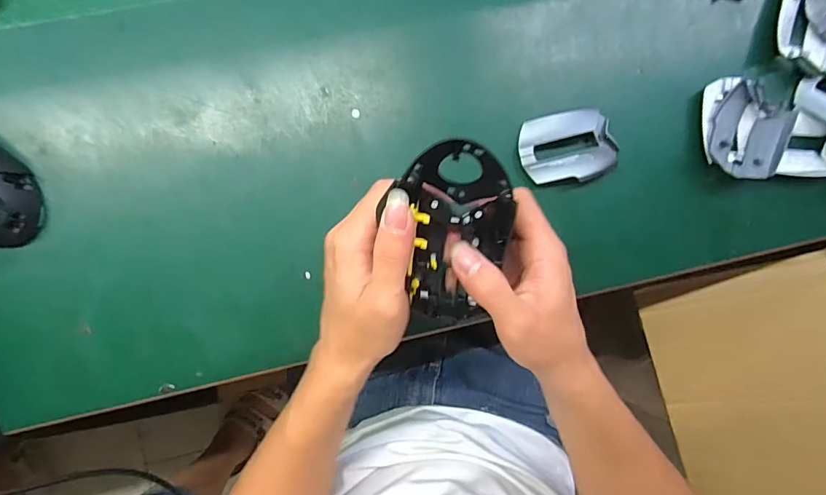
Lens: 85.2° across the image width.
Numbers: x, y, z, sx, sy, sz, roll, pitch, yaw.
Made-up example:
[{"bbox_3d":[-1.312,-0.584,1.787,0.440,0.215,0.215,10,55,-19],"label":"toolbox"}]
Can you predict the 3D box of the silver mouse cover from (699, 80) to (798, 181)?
[{"bbox_3d":[0.275,-0.098,0.378,0.069,0.027,0.077,27,87,-3],"label":"silver mouse cover"}]

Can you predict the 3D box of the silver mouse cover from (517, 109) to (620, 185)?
[{"bbox_3d":[0.127,-0.083,0.368,0.076,0.012,0.056,-11,89,-4],"label":"silver mouse cover"}]

